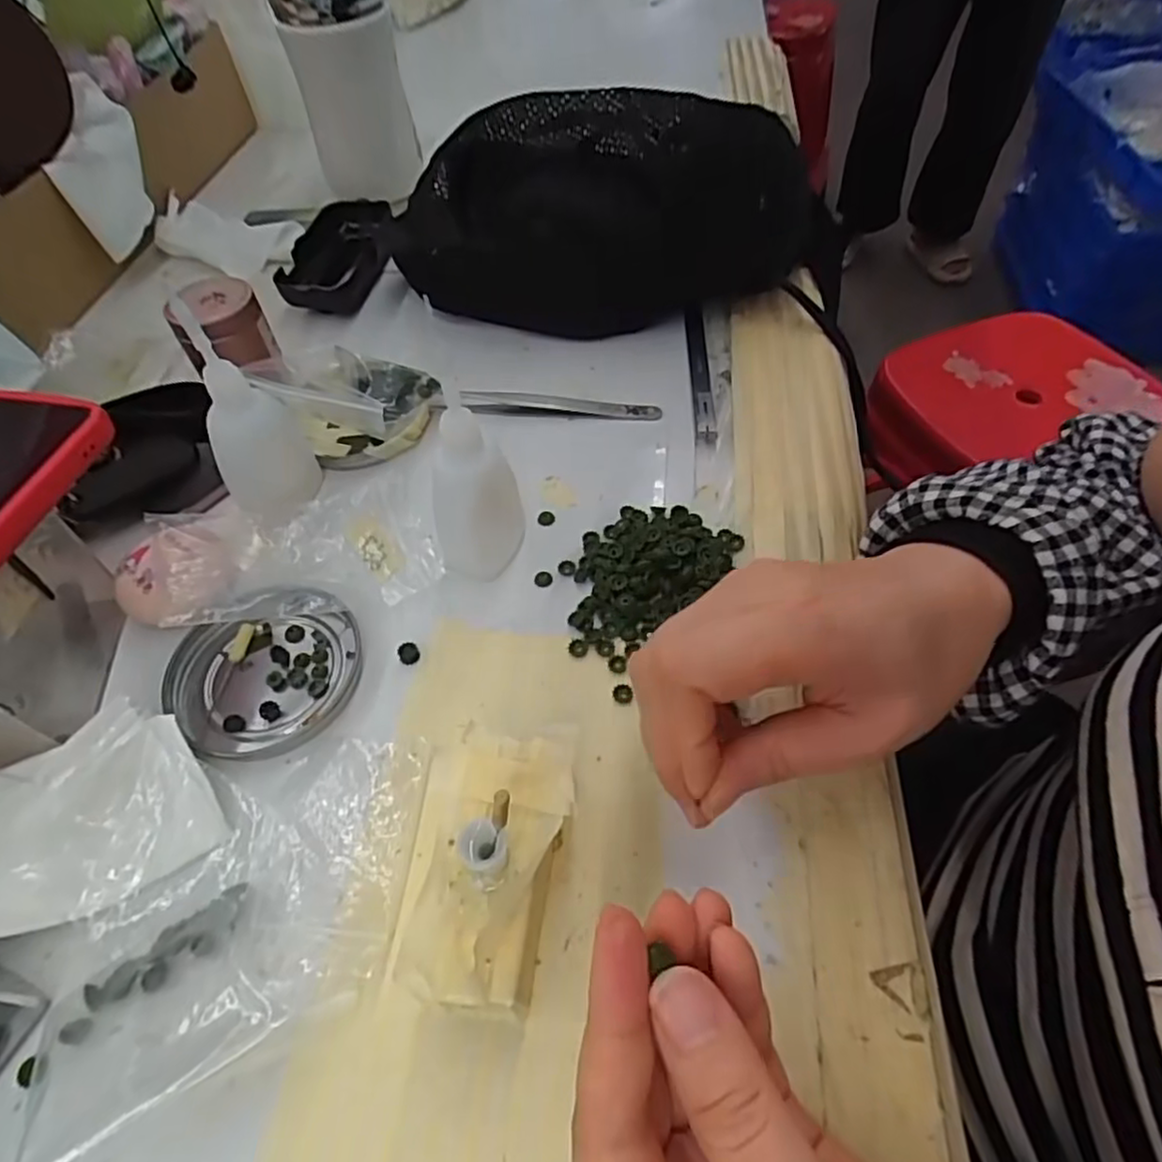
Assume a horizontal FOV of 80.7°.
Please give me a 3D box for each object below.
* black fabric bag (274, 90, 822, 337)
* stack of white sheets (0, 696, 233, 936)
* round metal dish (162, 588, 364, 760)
[{"bbox_3d":[-0.030,-0.225,0.415,0.326,0.102,0.108,7,55,8],"label":"black fabric bag"},{"bbox_3d":[-0.183,0.084,0.247,0.087,0.026,0.063,-24,56,-14],"label":"stack of white sheets"},{"bbox_3d":[-0.134,0.037,0.290,0.076,0.012,0.070,-2,54,2],"label":"round metal dish"}]

